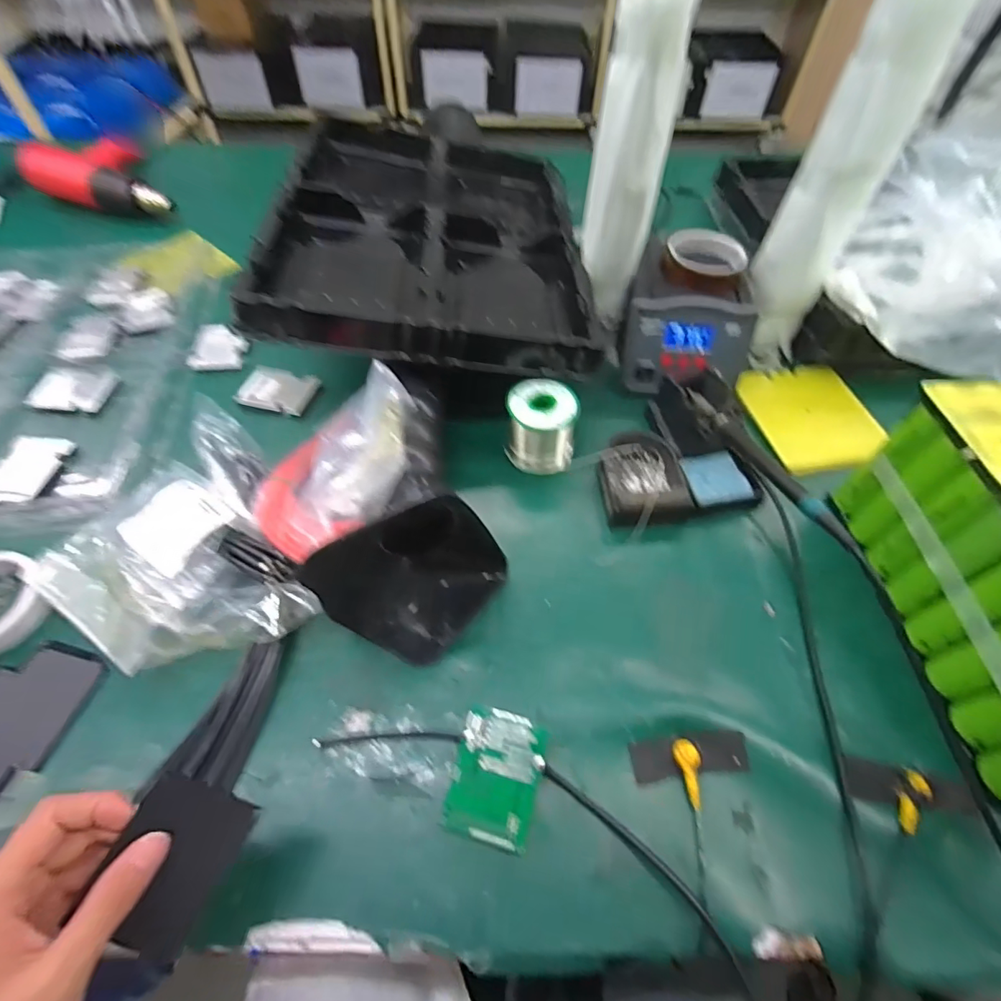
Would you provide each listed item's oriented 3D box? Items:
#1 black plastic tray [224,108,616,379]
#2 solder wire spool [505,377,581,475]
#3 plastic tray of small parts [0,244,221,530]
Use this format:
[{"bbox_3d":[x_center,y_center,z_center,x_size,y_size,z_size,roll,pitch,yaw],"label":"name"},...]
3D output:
[{"bbox_3d":[-0.078,-0.327,0.610,0.328,0.048,0.463,5,52,-12],"label":"black plastic tray"},{"bbox_3d":[0.042,-0.076,0.524,0.070,0.074,0.060,4,55,1],"label":"solder wire spool"},{"bbox_3d":[-0.551,-0.168,0.594,0.344,0.048,0.468,-7,55,-6],"label":"plastic tray of small parts"}]

